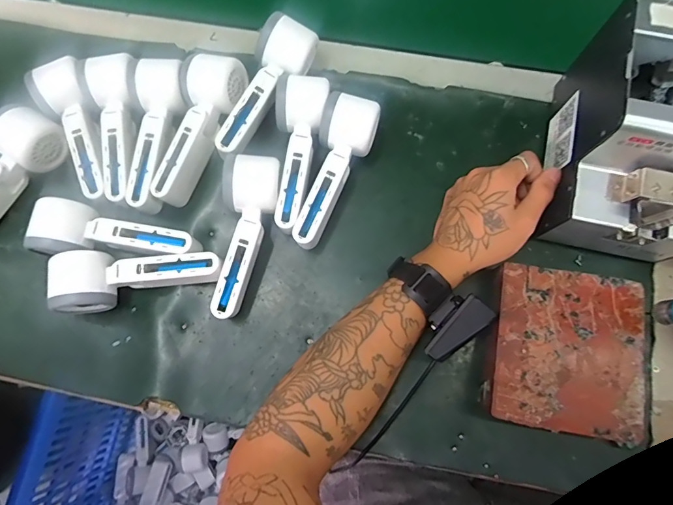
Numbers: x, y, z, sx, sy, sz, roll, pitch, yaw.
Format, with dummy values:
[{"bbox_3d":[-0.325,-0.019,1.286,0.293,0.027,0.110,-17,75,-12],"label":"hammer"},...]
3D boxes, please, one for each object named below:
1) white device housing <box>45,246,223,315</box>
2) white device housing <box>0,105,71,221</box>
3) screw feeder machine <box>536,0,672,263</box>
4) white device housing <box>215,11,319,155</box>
[{"bbox_3d":[-0.198,0.027,0.432,0.166,0.051,0.061,-2,76,1],"label":"white device housing"},{"bbox_3d":[-0.367,-0.079,0.460,0.067,0.049,0.169,39,80,10],"label":"white device housing"},{"bbox_3d":[0.282,-0.100,0.384,0.126,0.141,0.173,14,77,5],"label":"screw feeder machine"},{"bbox_3d":[-0.075,-0.174,0.463,0.057,0.047,0.165,20,78,6],"label":"white device housing"}]

